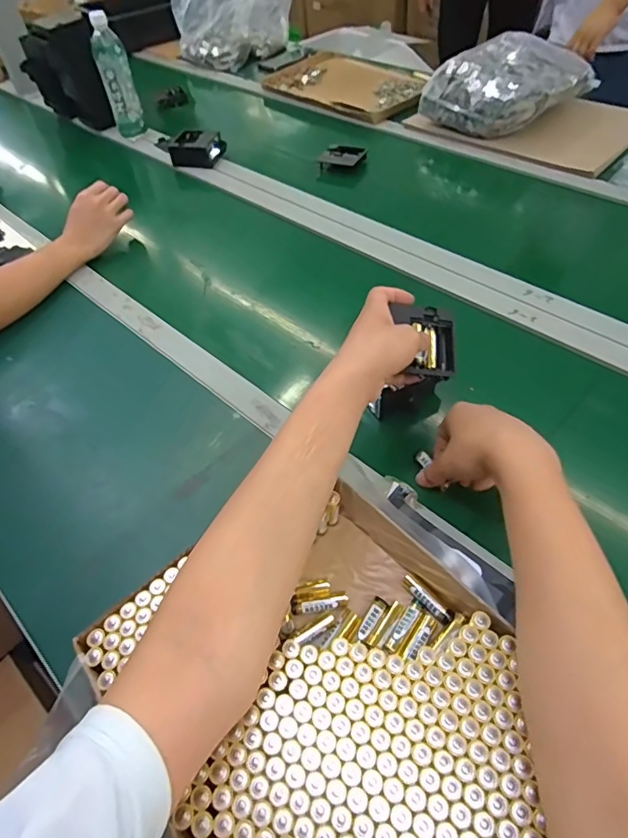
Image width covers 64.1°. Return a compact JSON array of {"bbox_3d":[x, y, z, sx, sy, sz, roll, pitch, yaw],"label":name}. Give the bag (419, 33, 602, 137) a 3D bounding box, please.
[{"bbox_3d":[0.394,-0.688,1.012,0.234,0.109,0.274,34,61,29],"label":"bag"}]

